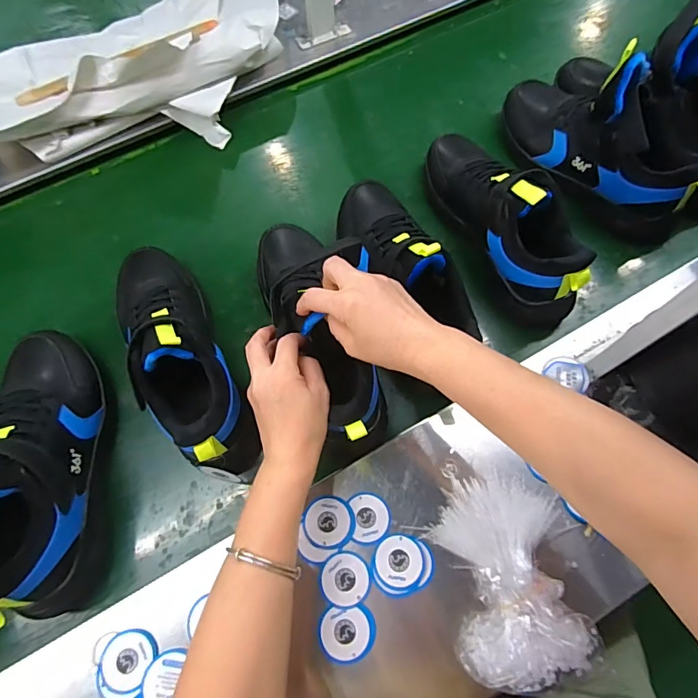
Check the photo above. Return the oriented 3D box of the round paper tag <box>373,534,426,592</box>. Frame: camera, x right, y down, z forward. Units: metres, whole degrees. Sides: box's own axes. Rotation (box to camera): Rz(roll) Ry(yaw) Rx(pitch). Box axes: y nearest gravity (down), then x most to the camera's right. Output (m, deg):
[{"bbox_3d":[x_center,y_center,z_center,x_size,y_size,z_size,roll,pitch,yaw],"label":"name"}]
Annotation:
[{"bbox_3d":[0.048,0.202,0.422,0.048,0.004,0.047,-1,67,3],"label":"round paper tag"}]

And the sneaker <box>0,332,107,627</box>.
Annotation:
[{"bbox_3d":[-0.310,0.110,0.449,0.089,0.127,0.291,-12,67,-2],"label":"sneaker"}]

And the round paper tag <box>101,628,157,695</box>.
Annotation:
[{"bbox_3d":[-0.201,0.280,0.398,0.041,0.006,0.048,28,68,5],"label":"round paper tag"}]

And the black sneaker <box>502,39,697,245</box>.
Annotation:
[{"bbox_3d":[0.335,-0.280,0.562,0.116,0.148,0.292,-40,71,-13],"label":"black sneaker"}]

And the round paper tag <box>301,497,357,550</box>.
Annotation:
[{"bbox_3d":[-0.019,0.175,0.446,0.050,0.004,0.048,-4,69,-2],"label":"round paper tag"}]

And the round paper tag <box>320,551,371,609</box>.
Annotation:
[{"bbox_3d":[-0.003,0.217,0.418,0.045,0.004,0.046,-1,67,3],"label":"round paper tag"}]

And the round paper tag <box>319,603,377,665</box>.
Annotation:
[{"bbox_3d":[-0.001,0.259,0.402,0.049,0.008,0.044,-6,67,1],"label":"round paper tag"}]

